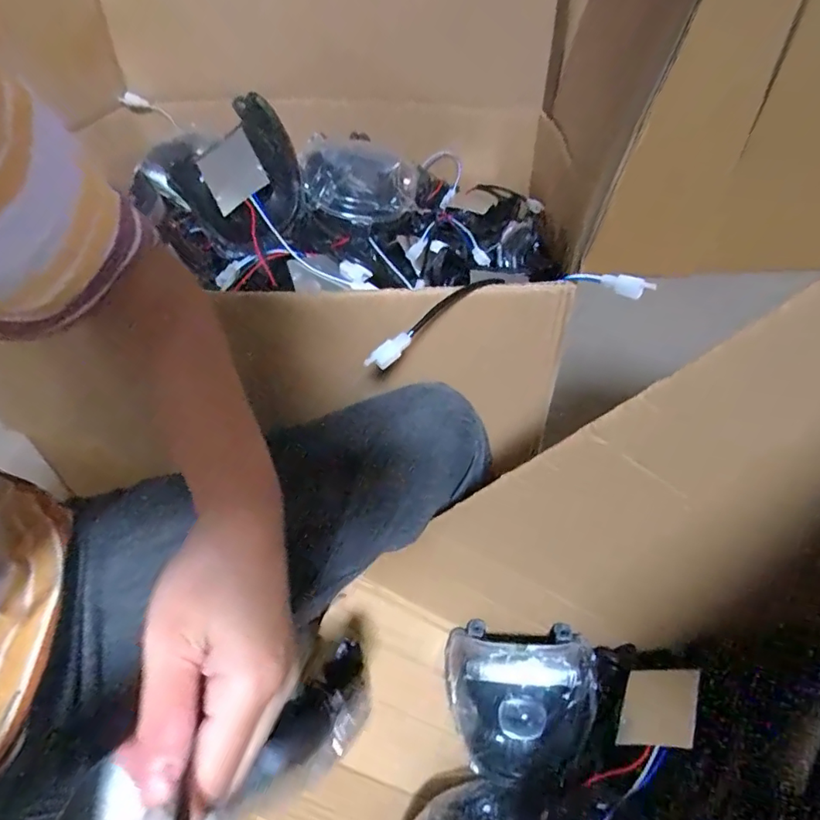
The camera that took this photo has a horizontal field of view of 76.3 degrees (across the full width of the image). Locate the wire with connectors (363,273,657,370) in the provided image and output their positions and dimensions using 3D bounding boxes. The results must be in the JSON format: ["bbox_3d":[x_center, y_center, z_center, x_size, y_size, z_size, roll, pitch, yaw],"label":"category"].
[{"bbox_3d":[0.064,-0.075,0.375,0.200,0.037,0.050,-9,46,-8],"label":"wire with connectors"}]

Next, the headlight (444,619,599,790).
[{"bbox_3d":[0.100,0.262,0.471,0.133,0.047,0.122,-5,87,12],"label":"headlight"}]

